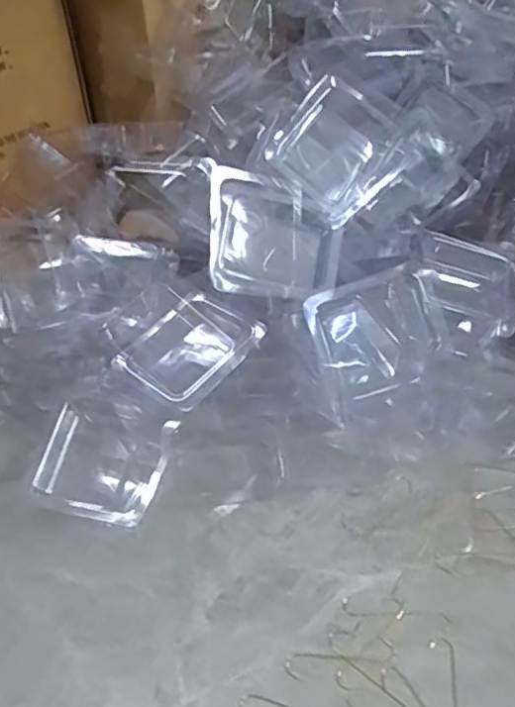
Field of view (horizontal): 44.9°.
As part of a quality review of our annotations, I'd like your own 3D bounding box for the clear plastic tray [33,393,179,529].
[{"bbox_3d":[-0.109,0.072,0.456,0.083,0.018,0.095,16,57,3],"label":"clear plastic tray"}]

